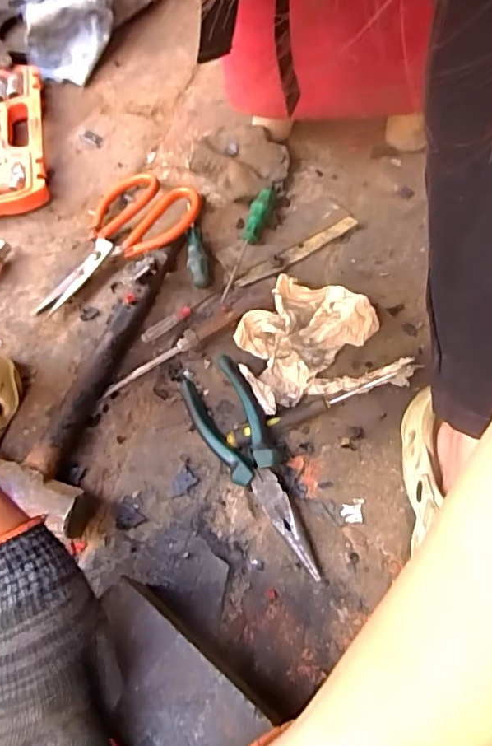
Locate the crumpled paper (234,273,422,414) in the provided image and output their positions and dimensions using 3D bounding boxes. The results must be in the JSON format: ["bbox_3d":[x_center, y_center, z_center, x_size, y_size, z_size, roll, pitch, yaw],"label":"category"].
[{"bbox_3d":[0.059,-0.032,0.475,0.133,0.030,0.121,-15,62,-4],"label":"crumpled paper"}]

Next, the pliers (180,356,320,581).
[{"bbox_3d":[0.004,0.070,0.424,0.054,0.010,0.182,-35,66,13],"label":"pliers"}]

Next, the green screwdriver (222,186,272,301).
[{"bbox_3d":[-0.001,-0.132,0.543,0.023,0.016,0.141,15,64,12],"label":"green screwdriver"}]

